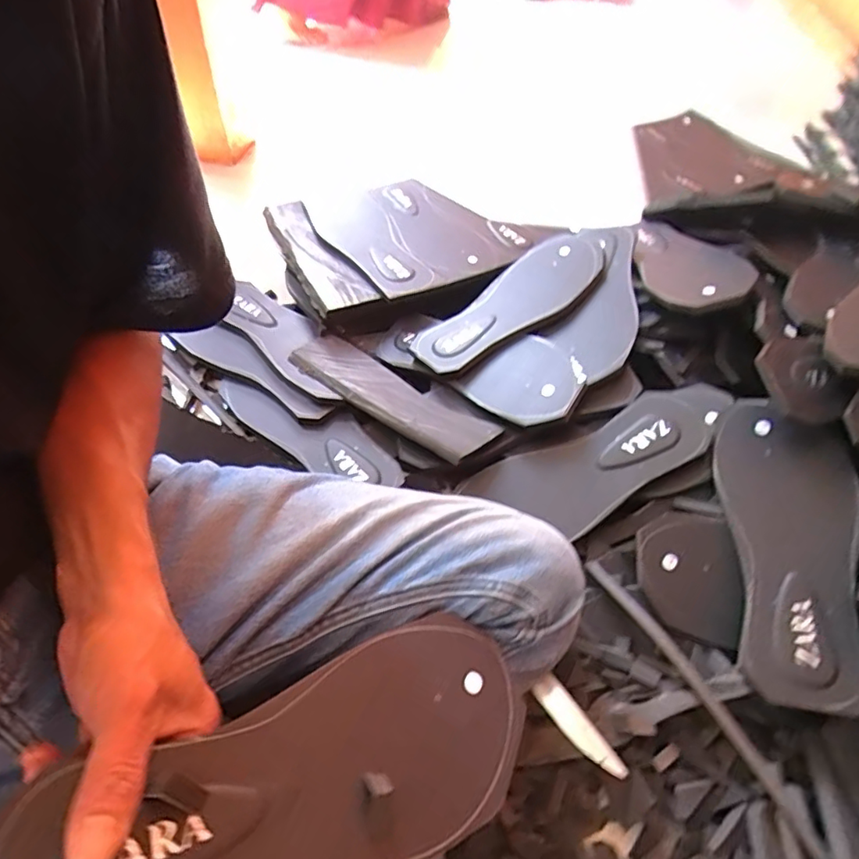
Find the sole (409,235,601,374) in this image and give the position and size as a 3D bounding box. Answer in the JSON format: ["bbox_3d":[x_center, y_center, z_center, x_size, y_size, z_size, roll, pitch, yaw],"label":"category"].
[{"bbox_3d":[0.095,-0.144,0.621,0.246,0.032,0.096,-37,62,-12],"label":"sole"}]

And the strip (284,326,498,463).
[{"bbox_3d":[-0.046,-0.040,0.582,0.250,0.012,0.065,31,56,25],"label":"strip"}]

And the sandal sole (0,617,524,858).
[{"bbox_3d":[-0.053,0.168,0.262,0.249,0.012,0.097,-7,50,-34],"label":"sandal sole"}]

